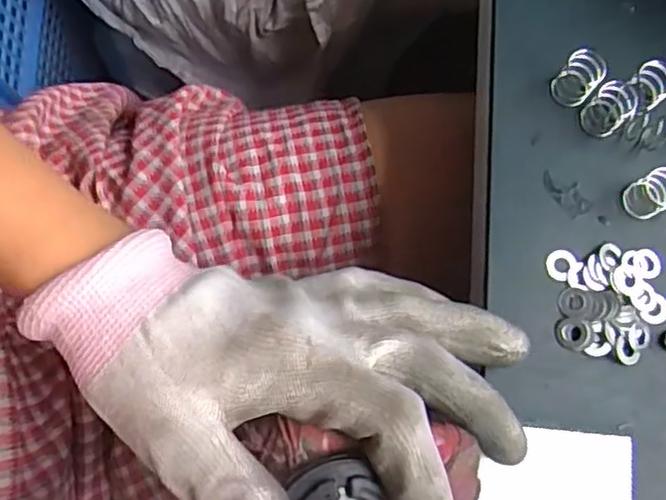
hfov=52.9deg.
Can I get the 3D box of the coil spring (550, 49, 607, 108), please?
[{"bbox_3d":[0.097,-0.067,0.264,0.015,0.022,0.013,31,78,6],"label":"coil spring"}]

